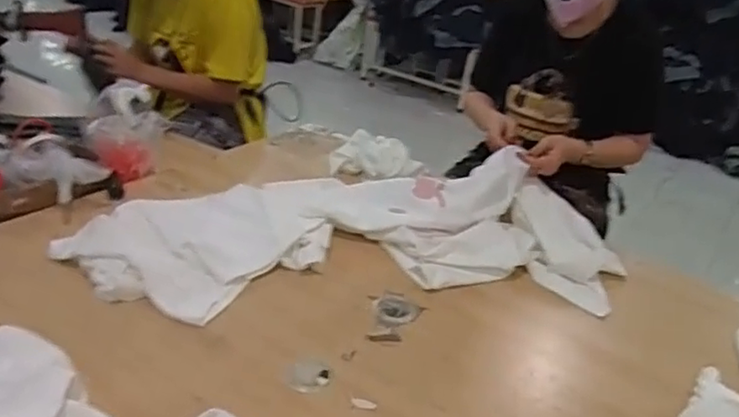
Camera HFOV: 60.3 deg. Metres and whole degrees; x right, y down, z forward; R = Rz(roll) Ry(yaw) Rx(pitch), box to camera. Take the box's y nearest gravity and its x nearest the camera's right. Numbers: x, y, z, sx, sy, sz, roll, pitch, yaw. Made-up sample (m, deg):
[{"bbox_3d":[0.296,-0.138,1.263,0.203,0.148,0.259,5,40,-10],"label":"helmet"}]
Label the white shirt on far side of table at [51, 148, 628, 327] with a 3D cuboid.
[{"bbox_3d":[-0.018,0.037,1.077,0.931,0.128,0.348,-1,27,-17],"label":"white shirt on far side of table"}]

